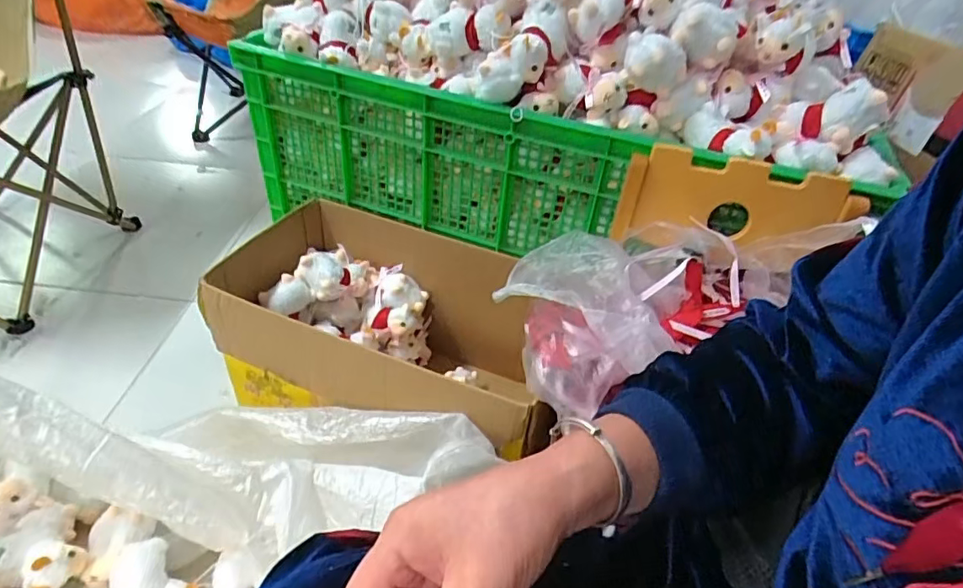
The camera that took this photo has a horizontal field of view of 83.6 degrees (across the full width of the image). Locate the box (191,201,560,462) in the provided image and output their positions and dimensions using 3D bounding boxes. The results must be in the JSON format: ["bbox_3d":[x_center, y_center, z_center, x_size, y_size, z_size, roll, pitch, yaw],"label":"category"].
[{"bbox_3d":[-0.150,0.080,0.914,0.536,0.273,0.312,19,41,14],"label":"box"}]

